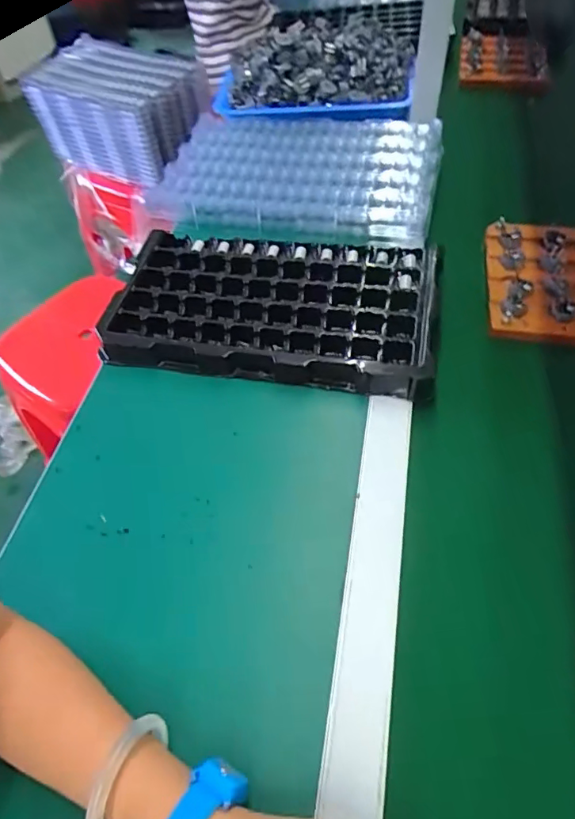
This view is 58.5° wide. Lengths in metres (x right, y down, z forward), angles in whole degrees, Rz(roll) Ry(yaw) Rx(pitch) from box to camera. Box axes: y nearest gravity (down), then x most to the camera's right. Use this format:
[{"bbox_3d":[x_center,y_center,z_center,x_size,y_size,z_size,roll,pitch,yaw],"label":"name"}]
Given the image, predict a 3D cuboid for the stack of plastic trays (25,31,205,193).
[{"bbox_3d":[-0.384,-0.675,1.176,0.348,0.215,0.195,22,59,18],"label":"stack of plastic trays"}]

